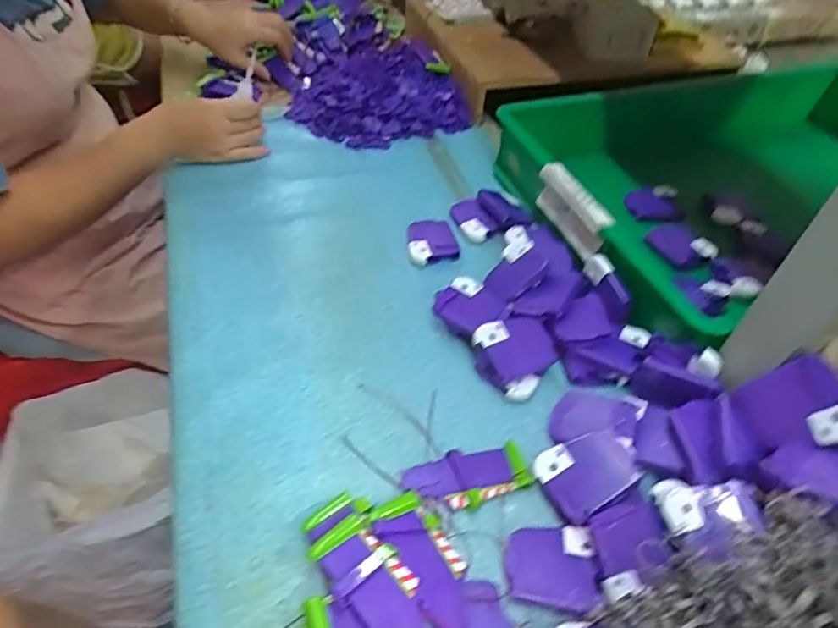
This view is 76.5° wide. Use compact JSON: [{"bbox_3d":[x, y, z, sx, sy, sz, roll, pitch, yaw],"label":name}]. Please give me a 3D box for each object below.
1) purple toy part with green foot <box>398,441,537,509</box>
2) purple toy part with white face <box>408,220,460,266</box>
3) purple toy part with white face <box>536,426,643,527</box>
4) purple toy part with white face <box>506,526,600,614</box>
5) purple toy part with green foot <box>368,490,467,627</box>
[{"bbox_3d":[0.034,0.118,0.384,0.087,0.008,0.039,-13,49,-13],"label":"purple toy part with green foot"},{"bbox_3d":[0.011,-0.076,0.557,0.051,0.016,0.058,-12,49,-12],"label":"purple toy part with white face"},{"bbox_3d":[0.121,0.111,0.377,0.066,0.025,0.051,-24,52,-22],"label":"purple toy part with white face"},{"bbox_3d":[0.085,0.162,0.341,0.054,0.010,0.049,5,47,3],"label":"purple toy part with white face"},{"bbox_3d":[0.004,0.158,0.340,0.041,0.013,0.087,-14,50,-37],"label":"purple toy part with green foot"}]

